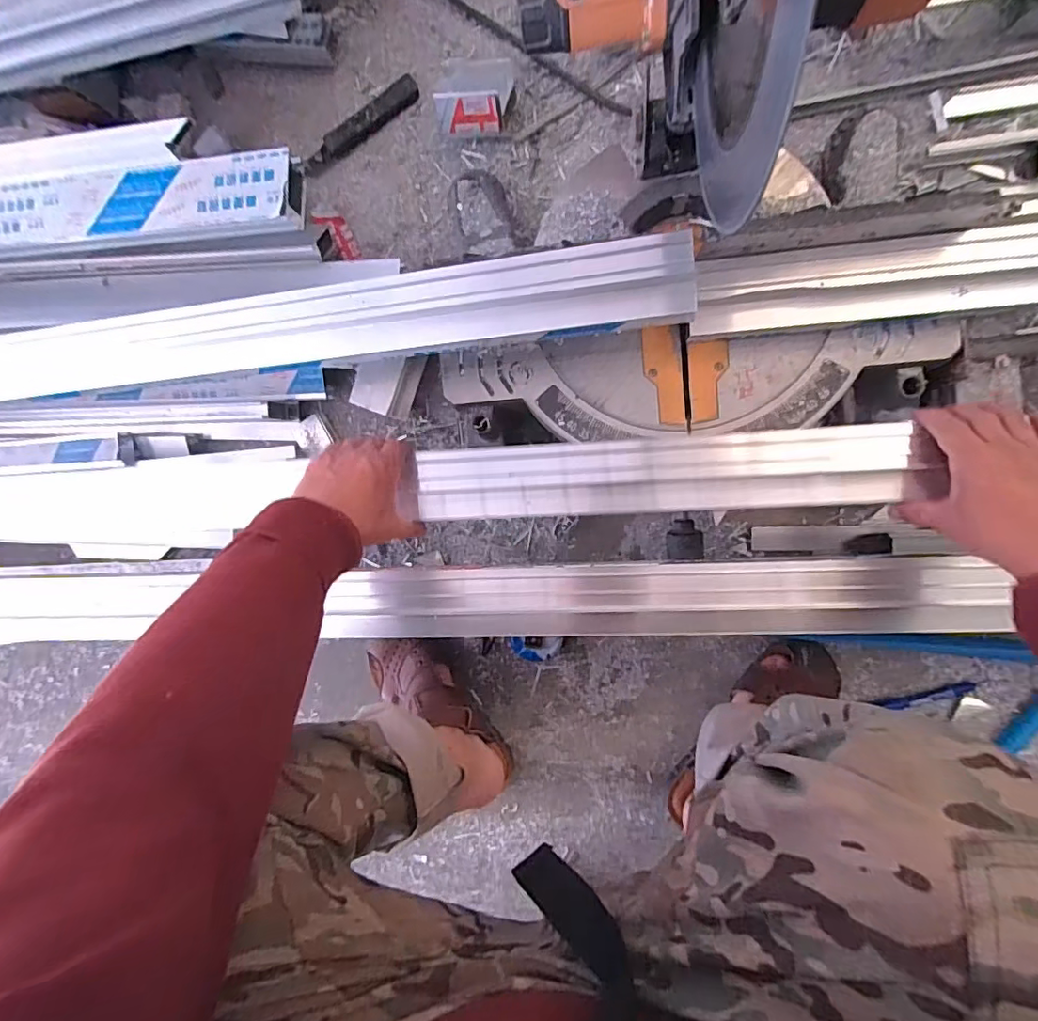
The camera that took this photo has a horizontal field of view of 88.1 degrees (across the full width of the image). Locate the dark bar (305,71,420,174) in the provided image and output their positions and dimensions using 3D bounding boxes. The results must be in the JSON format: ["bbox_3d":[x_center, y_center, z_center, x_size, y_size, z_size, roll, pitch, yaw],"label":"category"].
[{"bbox_3d":[-0.204,-0.489,0.682,0.175,0.025,0.028,-34,87,8],"label":"dark bar"}]

